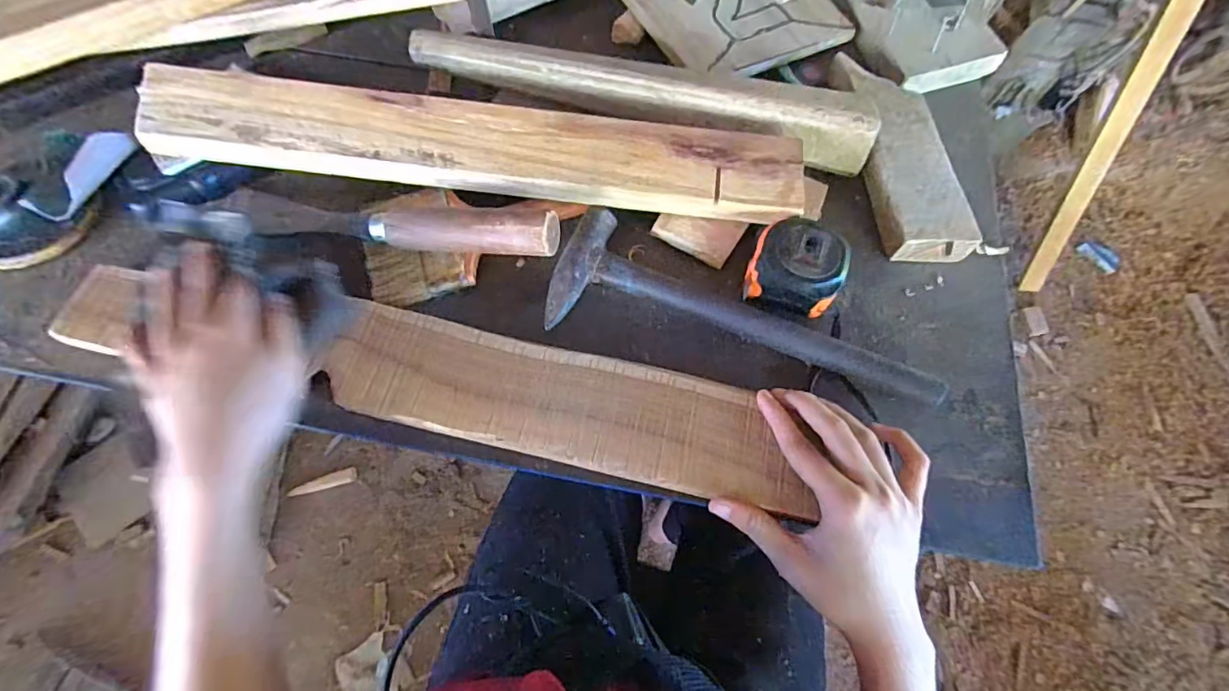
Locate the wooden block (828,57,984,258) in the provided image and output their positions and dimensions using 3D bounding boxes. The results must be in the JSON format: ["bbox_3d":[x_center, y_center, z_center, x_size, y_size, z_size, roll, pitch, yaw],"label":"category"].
[{"bbox_3d":[0.225,-0.155,0.430,0.060,0.029,0.189,-7,66,-4],"label":"wooden block"}]

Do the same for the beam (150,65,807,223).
[{"bbox_3d":[-0.098,-0.142,0.386,0.461,0.028,0.064,6,66,1],"label":"beam"}]

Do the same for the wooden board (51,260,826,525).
[{"bbox_3d":[-0.114,0.016,0.343,0.467,0.013,0.071,13,66,2],"label":"wooden board"}]

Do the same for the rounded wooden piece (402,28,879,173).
[{"bbox_3d":[0.022,-0.195,0.422,0.356,0.039,0.048,10,66,3],"label":"rounded wooden piece"}]

